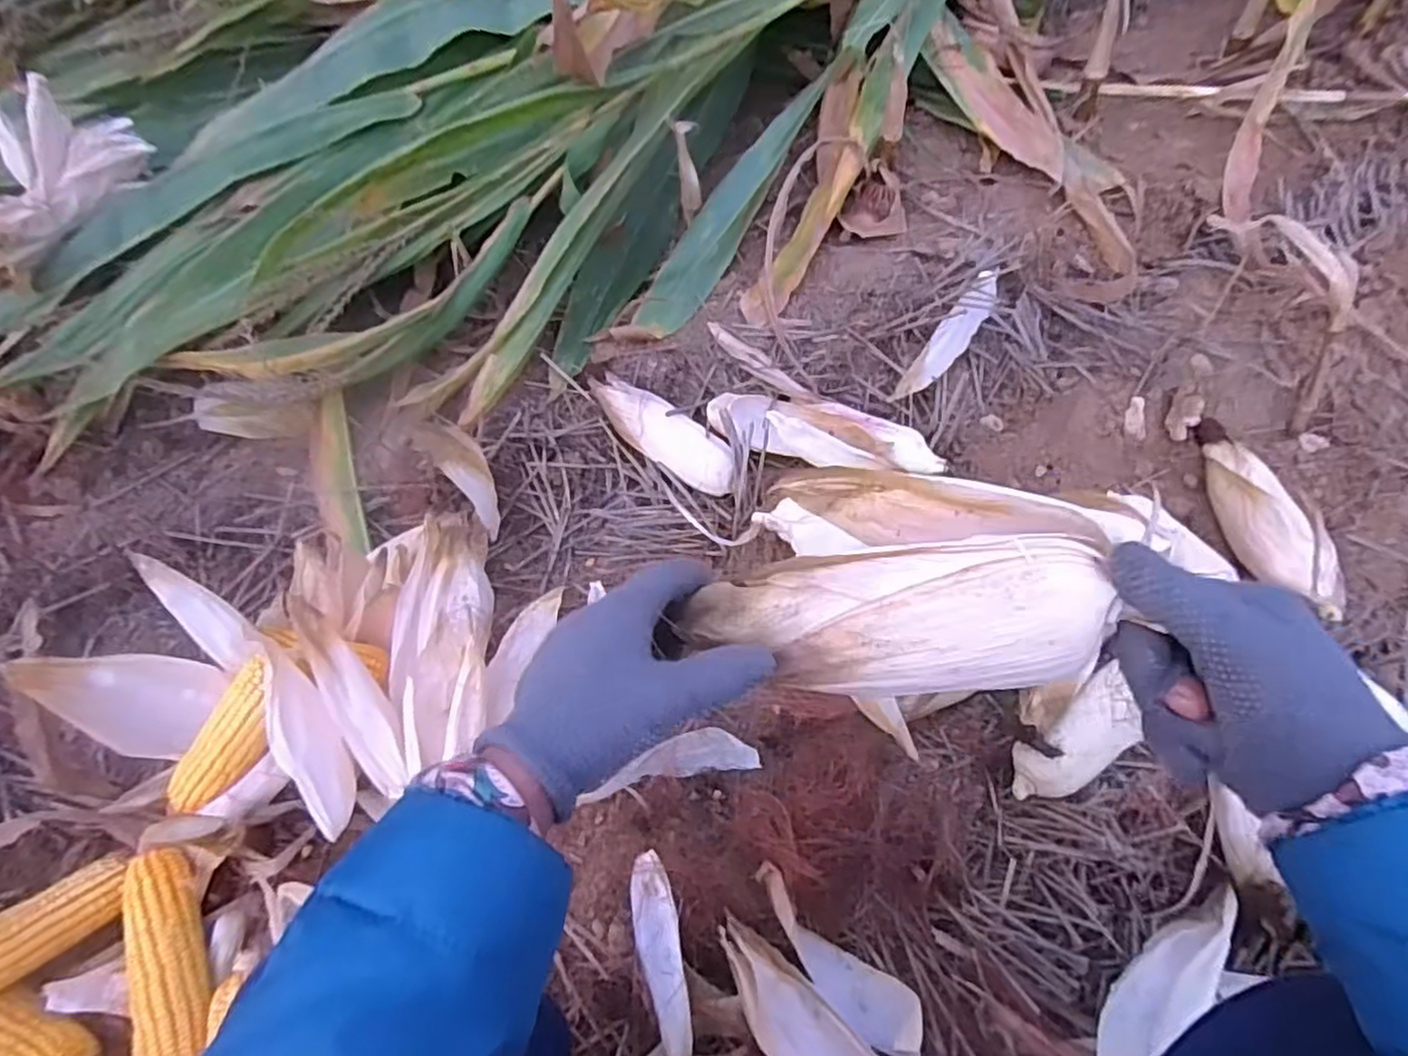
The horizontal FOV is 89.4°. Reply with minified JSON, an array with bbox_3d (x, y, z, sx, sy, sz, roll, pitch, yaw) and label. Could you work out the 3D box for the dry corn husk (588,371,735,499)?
[{"bbox_3d":[-0.050,-0.114,0.838,0.209,0.051,0.061,28,64,21],"label":"dry corn husk"}]

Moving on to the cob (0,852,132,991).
[{"bbox_3d":[-0.609,0.363,0.614,0.057,0.043,0.199,42,49,20],"label":"cob"}]

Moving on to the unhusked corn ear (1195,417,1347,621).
[{"bbox_3d":[0.598,-0.015,0.755,0.071,0.058,0.278,-1,49,3],"label":"unhusked corn ear"}]

